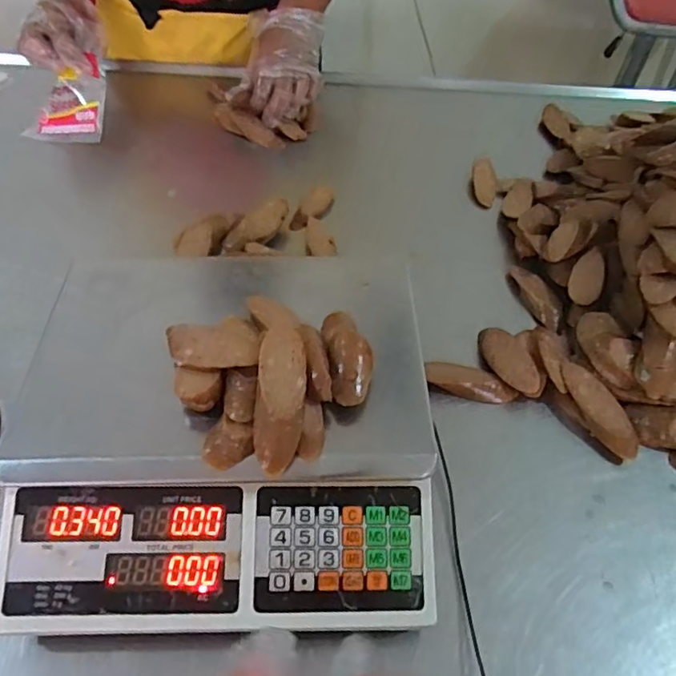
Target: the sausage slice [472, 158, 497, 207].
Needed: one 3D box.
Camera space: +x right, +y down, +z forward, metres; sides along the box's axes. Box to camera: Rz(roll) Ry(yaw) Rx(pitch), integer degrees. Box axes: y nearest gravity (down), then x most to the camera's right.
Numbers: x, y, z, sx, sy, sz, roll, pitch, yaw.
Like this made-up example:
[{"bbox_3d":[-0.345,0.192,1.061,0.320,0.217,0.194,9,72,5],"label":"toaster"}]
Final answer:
[{"bbox_3d":[0.207,-0.220,0.792,0.030,0.010,0.077,0,69,-2],"label":"sausage slice"}]

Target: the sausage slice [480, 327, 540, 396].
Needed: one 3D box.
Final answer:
[{"bbox_3d":[0.180,0.024,0.595,0.041,0.013,0.093,-19,45,0],"label":"sausage slice"}]

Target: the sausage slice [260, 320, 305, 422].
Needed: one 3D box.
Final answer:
[{"bbox_3d":[-0.040,0.022,0.408,0.032,0.009,0.073,-2,64,-3],"label":"sausage slice"}]

